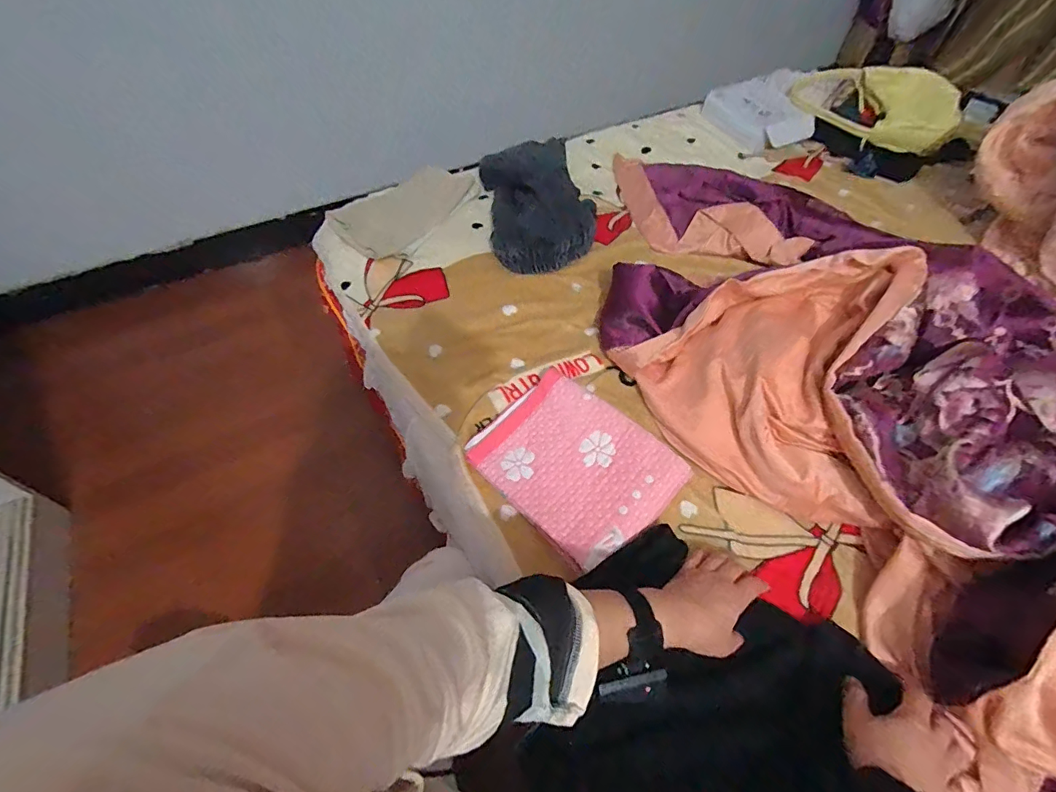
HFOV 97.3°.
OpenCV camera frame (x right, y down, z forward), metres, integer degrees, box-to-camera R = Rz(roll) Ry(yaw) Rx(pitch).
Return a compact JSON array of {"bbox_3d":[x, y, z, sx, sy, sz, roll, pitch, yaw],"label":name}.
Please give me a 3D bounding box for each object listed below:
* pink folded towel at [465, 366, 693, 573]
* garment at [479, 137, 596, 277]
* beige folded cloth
[{"bbox_3d":[0.061,0.085,0.627,0.191,0.034,0.251,-38,61,-25],"label":"pink folded towel"},{"bbox_3d":[0.016,-0.391,0.945,0.191,0.079,0.386,-8,52,-5],"label":"garment"},{"bbox_3d":[-0.254,-0.398,0.987,0.198,0.063,0.318,25,56,19],"label":"beige folded cloth"}]

